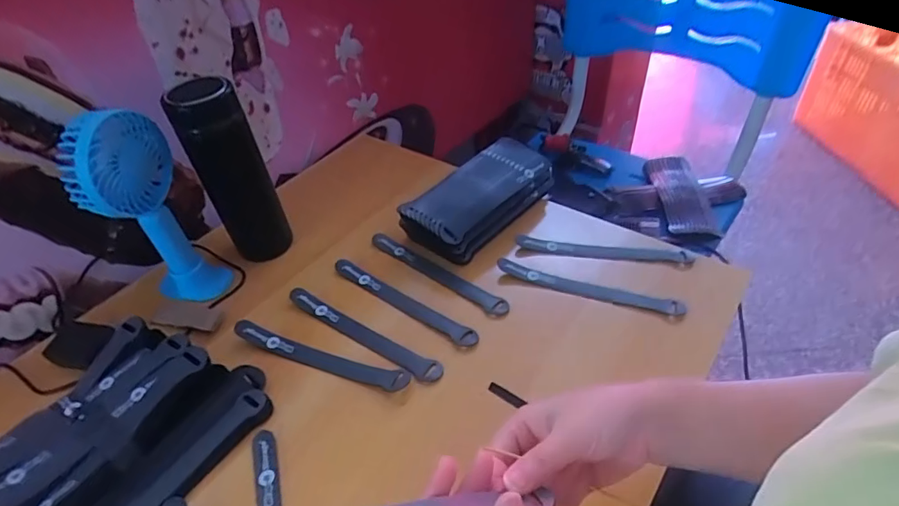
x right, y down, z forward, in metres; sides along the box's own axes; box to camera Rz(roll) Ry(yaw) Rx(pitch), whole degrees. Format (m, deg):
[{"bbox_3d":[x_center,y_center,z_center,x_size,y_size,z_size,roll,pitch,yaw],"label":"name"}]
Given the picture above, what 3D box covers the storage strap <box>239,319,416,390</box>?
[{"bbox_3d":[-0.130,0.100,0.488,0.191,0.011,0.022,12,60,19],"label":"storage strap"}]

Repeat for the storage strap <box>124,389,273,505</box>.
[{"bbox_3d":[-0.227,0.191,0.402,0.028,0.012,0.196,25,51,27],"label":"storage strap"}]

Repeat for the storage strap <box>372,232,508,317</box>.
[{"bbox_3d":[-0.018,0.020,0.562,0.191,0.005,0.021,28,53,29],"label":"storage strap"}]

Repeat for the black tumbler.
[{"bbox_3d":[-0.243,-0.089,0.565,0.075,0.191,0.076,-23,47,-18],"label":"black tumbler"}]

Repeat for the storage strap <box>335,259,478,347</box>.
[{"bbox_3d":[-0.053,0.050,0.532,0.193,0.008,0.020,27,52,28],"label":"storage strap"}]

